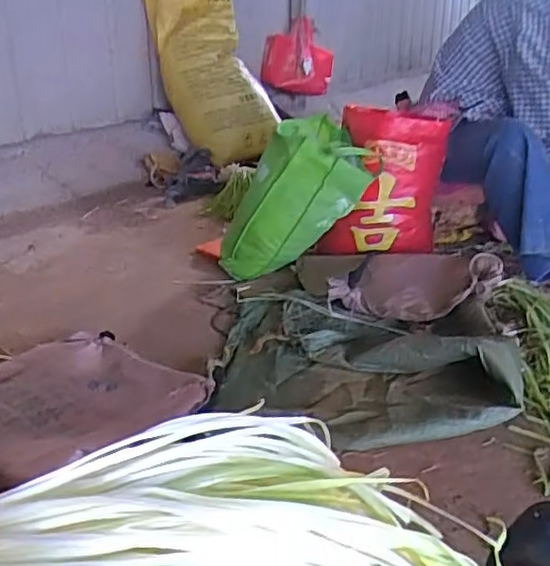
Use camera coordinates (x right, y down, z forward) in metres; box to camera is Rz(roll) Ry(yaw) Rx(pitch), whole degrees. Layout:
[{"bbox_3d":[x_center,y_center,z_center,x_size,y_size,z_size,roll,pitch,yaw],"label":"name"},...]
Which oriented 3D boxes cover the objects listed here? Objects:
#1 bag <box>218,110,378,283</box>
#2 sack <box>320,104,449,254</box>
[{"bbox_3d":[0.036,-0.183,1.453,0.222,0.388,0.154,28,22,-17],"label":"bag"},{"bbox_3d":[0.253,-0.221,1.451,0.260,0.334,0.155,1,23,5],"label":"sack"}]

